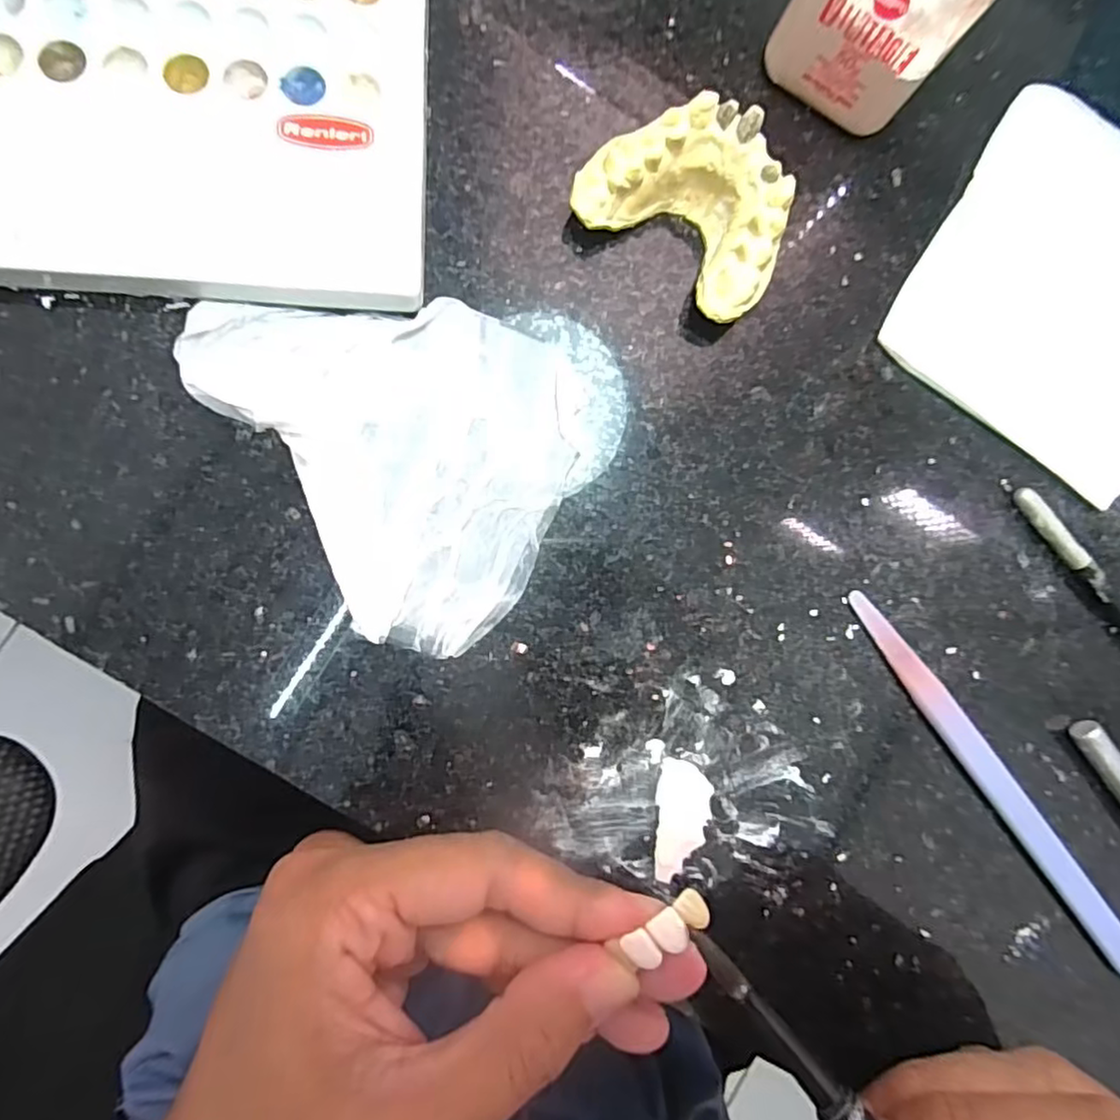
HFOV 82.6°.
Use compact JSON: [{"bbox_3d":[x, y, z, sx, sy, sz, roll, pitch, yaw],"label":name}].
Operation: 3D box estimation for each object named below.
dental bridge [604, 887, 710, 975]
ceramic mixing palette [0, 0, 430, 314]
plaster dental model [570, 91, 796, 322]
[{"bbox_3d":[0.024,0.083,0.142,0.021,0.004,0.008,-31,93,-9],"label":"dental bridge"},{"bbox_3d":[-0.109,-0.113,0.155,0.149,0.012,0.093,1,88,-7],"label":"ceramic mixing palette"},{"bbox_3d":[0.035,-0.092,0.166,0.053,0.026,0.037,36,85,-5],"label":"plaster dental model"}]

